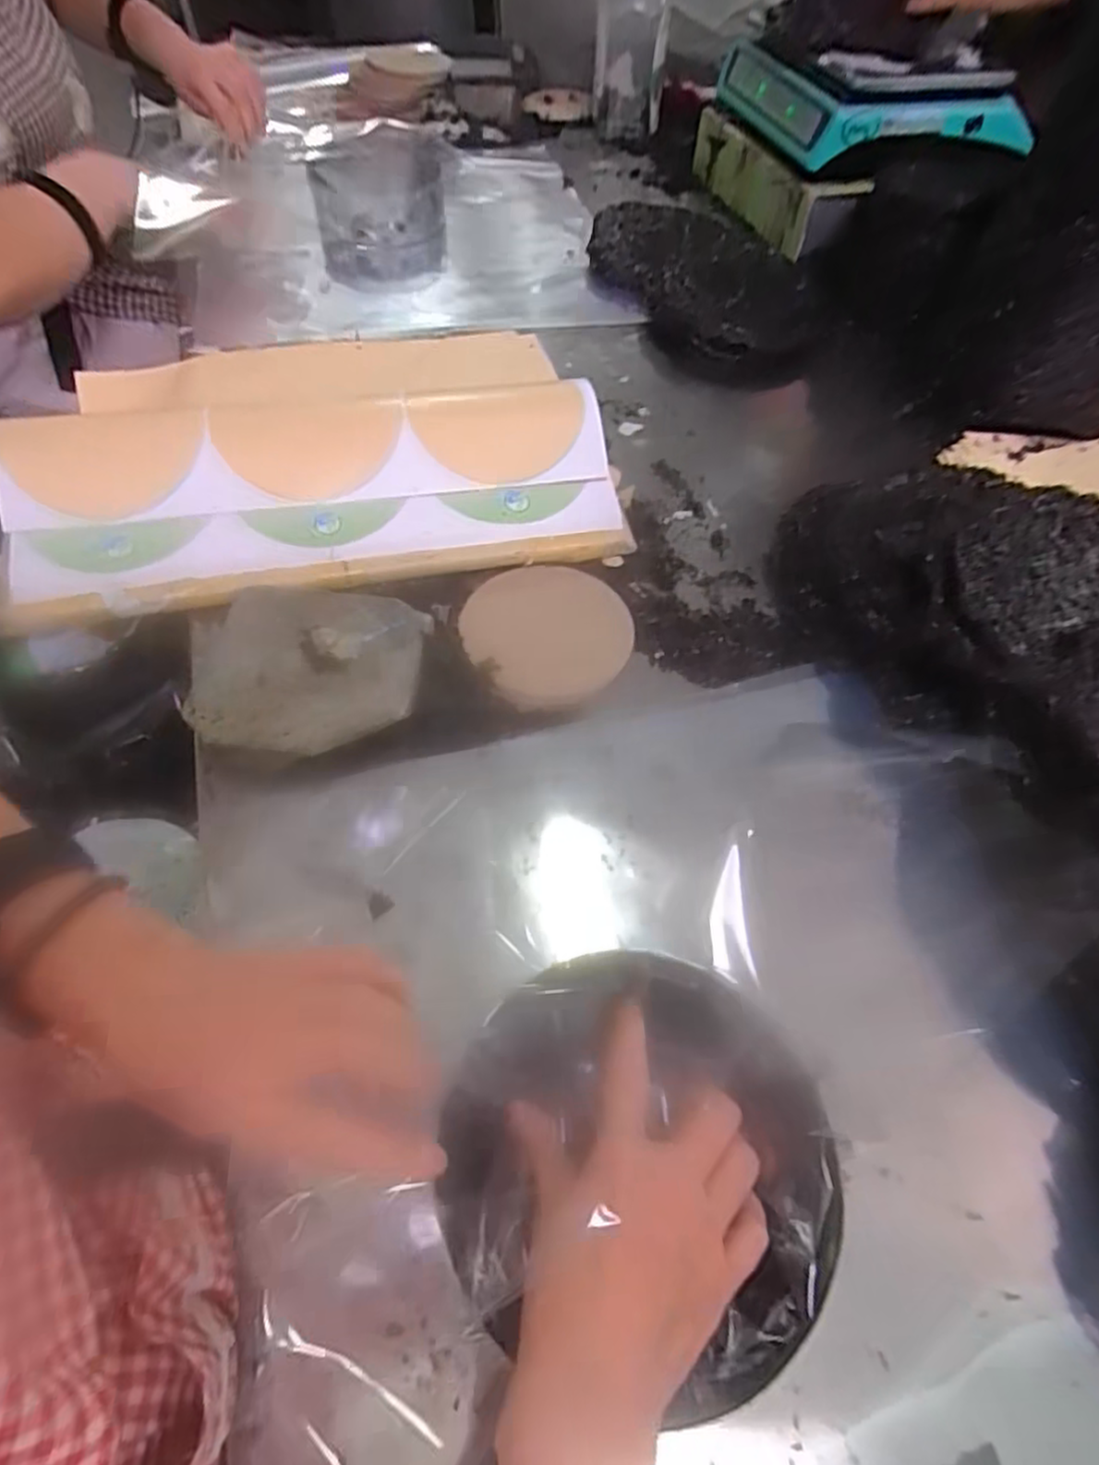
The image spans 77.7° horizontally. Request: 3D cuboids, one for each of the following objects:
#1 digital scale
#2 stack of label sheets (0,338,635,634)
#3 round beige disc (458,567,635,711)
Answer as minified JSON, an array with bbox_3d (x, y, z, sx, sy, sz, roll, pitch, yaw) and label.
[{"bbox_3d":[0.424,-0.874,0.923,0.294,0.092,0.345,-11,58,-11],"label":"digital scale"},{"bbox_3d":[-0.196,-0.220,0.581,0.495,0.099,0.207,-10,58,-10],"label":"stack of label sheets"},{"bbox_3d":[-0.001,-0.085,0.562,0.139,0.015,0.135,2,56,-3],"label":"round beige disc"}]

